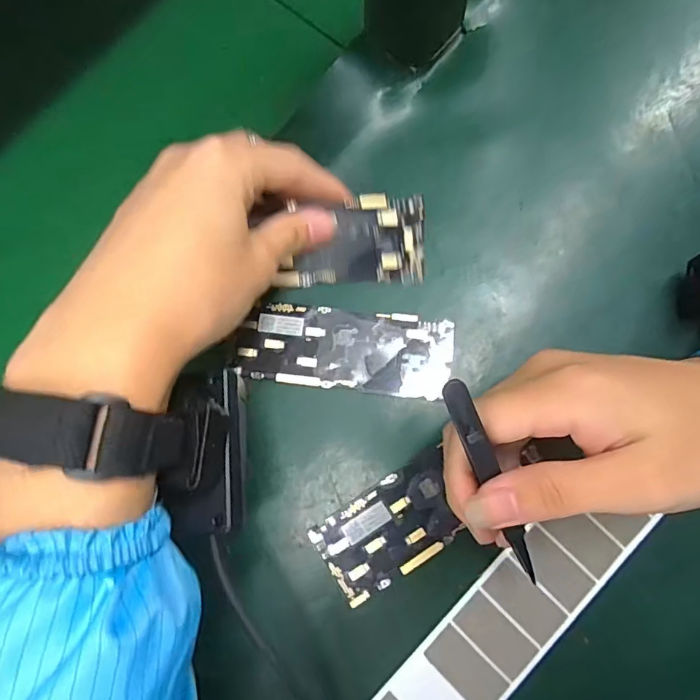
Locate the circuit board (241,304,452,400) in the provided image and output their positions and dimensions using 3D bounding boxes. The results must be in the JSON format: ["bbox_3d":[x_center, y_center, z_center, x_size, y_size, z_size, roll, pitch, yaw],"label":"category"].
[{"bbox_3d":[-0.002,-0.001,0.281,0.116,0.007,0.044,7,79,3],"label":"circuit board"}]

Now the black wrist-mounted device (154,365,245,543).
[{"bbox_3d":[-0.060,0.042,0.212,0.031,0.031,0.068,-3,78,1],"label":"black wrist-mounted device"}]

